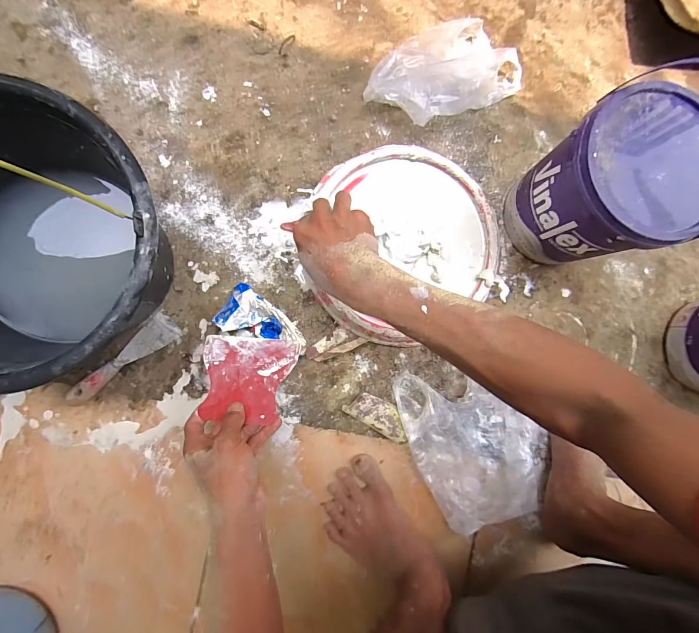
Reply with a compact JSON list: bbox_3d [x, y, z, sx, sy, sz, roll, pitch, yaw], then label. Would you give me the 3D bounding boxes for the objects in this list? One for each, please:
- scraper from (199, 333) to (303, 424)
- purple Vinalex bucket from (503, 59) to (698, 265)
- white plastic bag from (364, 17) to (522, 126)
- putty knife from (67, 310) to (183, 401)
[{"bbox_3d":[-0.132,0.078,0.432,0.119,0.005,0.107,4,64,1],"label":"scraper"},{"bbox_3d":[0.337,-0.168,0.468,0.172,0.193,0.175,0,88,-6],"label":"purple Vinalex bucket"},{"bbox_3d":[0.153,-0.389,0.521,0.249,0.080,0.146,-32,91,-6],"label":"white plastic bag"},{"bbox_3d":[-0.319,0.063,0.482,0.160,0.025,0.042,-45,92,-6],"label":"putty knife"}]

